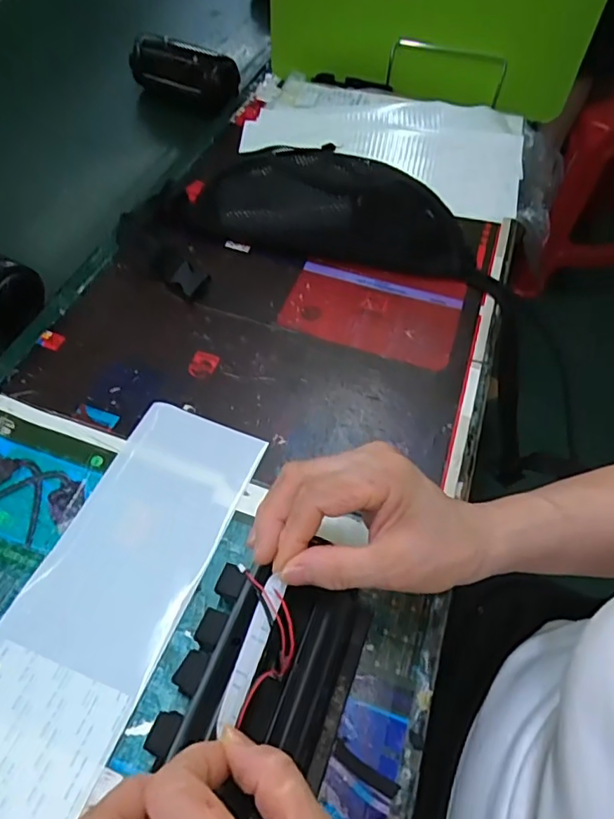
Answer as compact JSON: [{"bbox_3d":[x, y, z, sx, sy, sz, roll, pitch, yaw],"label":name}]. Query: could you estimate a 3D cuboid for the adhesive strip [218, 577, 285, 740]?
[{"bbox_3d":[-0.027,0.120,0.277,0.011,0.006,0.073,28,55,-9],"label":"adhesive strip"}]

